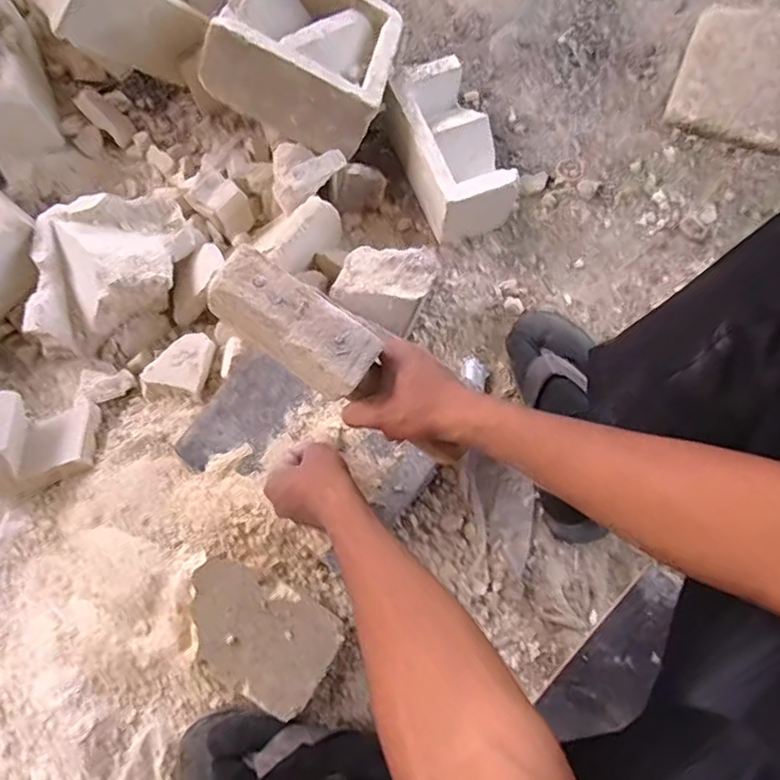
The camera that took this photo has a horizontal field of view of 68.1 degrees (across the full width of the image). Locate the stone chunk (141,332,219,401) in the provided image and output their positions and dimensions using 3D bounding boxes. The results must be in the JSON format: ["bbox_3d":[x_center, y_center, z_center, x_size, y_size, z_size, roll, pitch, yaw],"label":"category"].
[{"bbox_3d":[-0.250,-0.026,0.695,0.072,0.045,0.084,9,75,2],"label":"stone chunk"}]

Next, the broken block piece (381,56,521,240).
[{"bbox_3d":[0.077,-0.309,0.743,0.106,0.086,0.202,-22,76,-6],"label":"broken block piece"}]

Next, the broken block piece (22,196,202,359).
[{"bbox_3d":[-0.342,-0.152,0.709,0.218,0.085,0.148,-31,77,-8],"label":"broken block piece"}]

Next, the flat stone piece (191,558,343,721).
[{"bbox_3d":[-0.126,0.229,0.543,0.147,0.017,0.098,33,77,-5],"label":"flat stone piece"}]

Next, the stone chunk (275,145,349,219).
[{"bbox_3d":[-0.116,-0.278,0.714,0.082,0.041,0.099,41,78,10],"label":"stone chunk"}]

